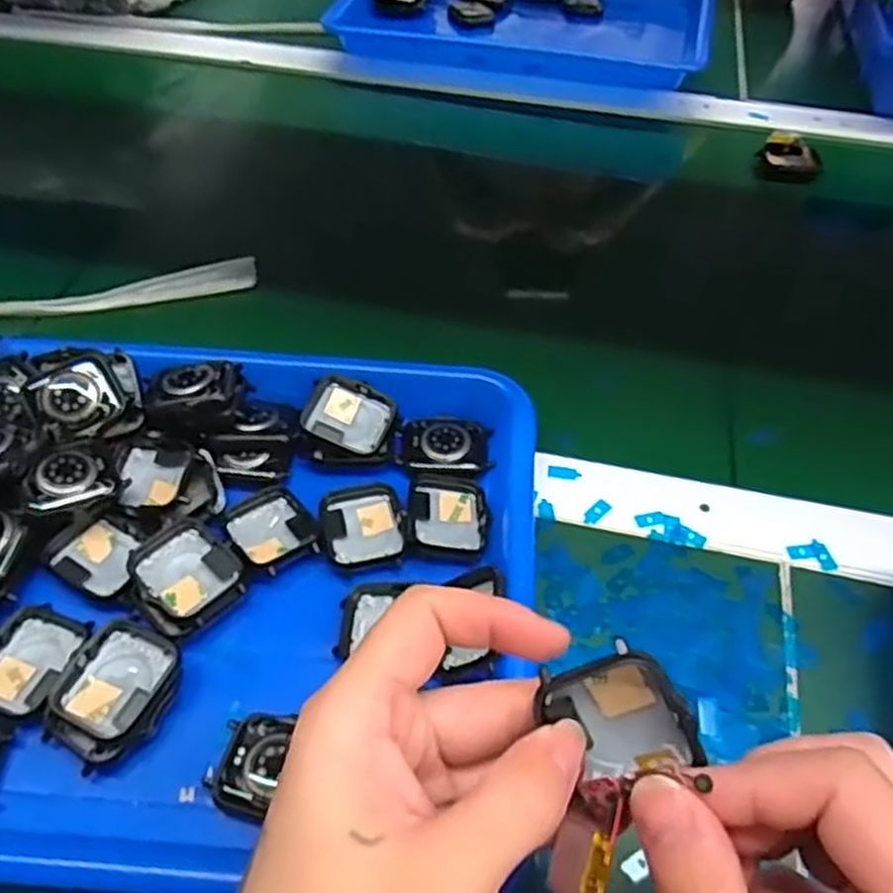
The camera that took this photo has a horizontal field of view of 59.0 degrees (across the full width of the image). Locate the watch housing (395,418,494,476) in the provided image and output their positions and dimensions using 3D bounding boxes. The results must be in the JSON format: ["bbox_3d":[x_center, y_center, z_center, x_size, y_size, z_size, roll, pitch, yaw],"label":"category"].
[{"bbox_3d":[-0.002,0.000,0.398,0.045,0.010,0.031,-1,63,1],"label":"watch housing"}]

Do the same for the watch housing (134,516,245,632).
[{"bbox_3d":[-0.111,0.054,0.342,0.045,0.012,0.039,31,55,23],"label":"watch housing"}]

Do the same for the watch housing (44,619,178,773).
[{"bbox_3d":[-0.130,0.096,0.309,0.038,0.014,0.051,21,52,16],"label":"watch housing"}]

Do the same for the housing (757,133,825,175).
[{"bbox_3d":[0.270,-0.230,0.616,0.044,0.018,0.030,15,51,11],"label":"housing"}]

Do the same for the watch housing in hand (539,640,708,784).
[{"bbox_3d":[0.048,0.073,0.218,0.034,0.036,0.009,-24,7,21],"label":"watch housing in hand"}]

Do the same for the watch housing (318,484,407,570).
[{"bbox_3d":[-0.038,0.039,0.368,0.036,0.009,0.043,-11,51,-10],"label":"watch housing"}]

